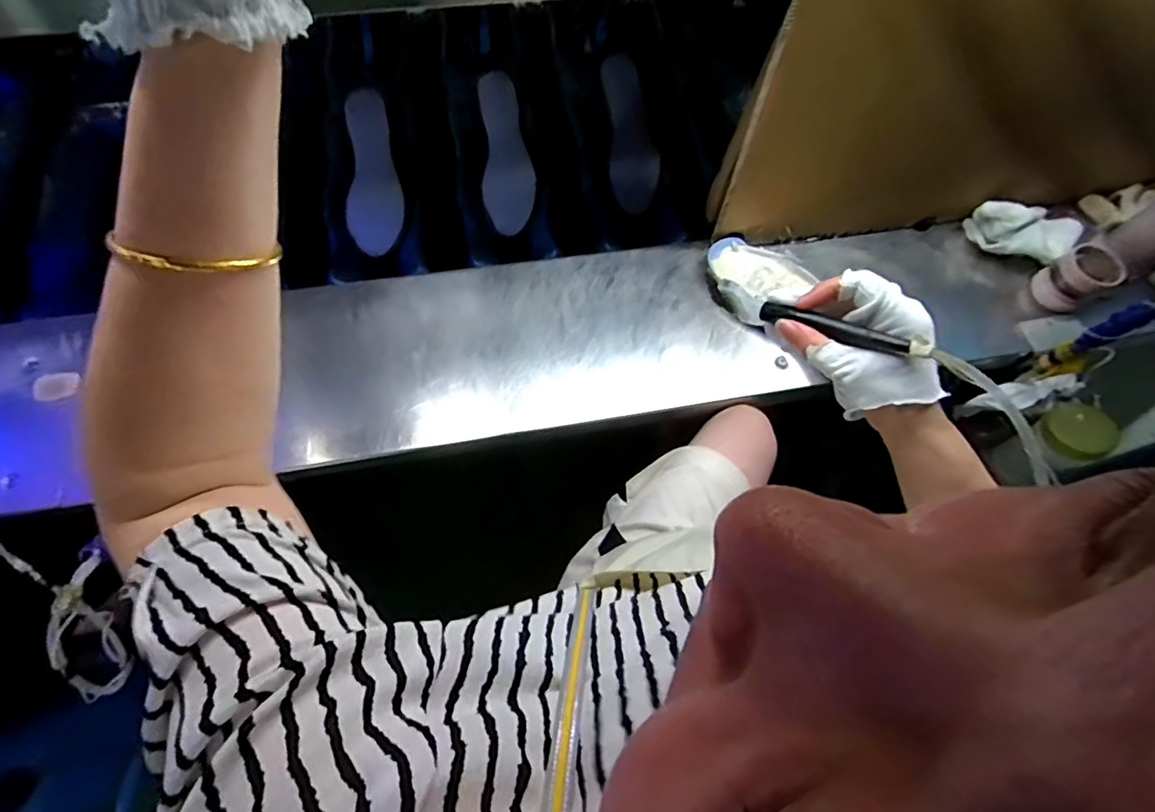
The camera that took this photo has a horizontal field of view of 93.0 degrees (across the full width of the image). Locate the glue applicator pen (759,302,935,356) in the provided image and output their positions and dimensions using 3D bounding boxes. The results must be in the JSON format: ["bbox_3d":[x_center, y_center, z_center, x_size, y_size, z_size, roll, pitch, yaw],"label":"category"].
[{"bbox_3d":[0.179,-0.054,0.376,0.113,0.014,0.013,26,66,35],"label":"glue applicator pen"}]

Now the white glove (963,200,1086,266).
[{"bbox_3d":[0.603,-0.230,0.734,0.133,0.062,0.052,20,67,5],"label":"white glove"}]

